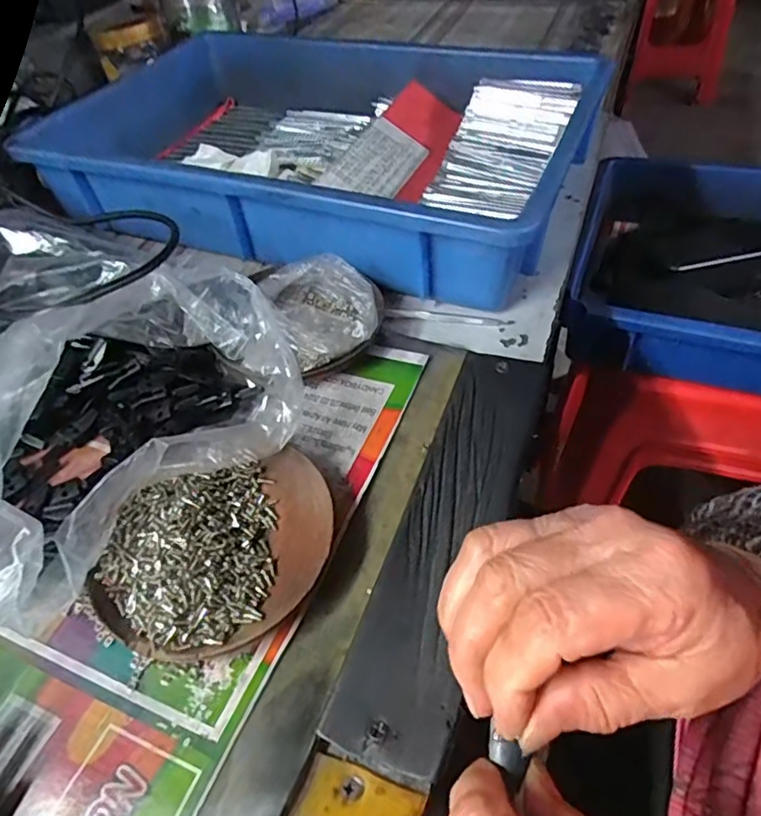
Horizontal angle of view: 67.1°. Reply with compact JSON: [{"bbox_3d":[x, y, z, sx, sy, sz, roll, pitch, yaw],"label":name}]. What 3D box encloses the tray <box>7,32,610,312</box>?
[{"bbox_3d":[-0.065,-0.234,0.506,0.451,0.073,0.289,16,52,18],"label":"tray"}]

